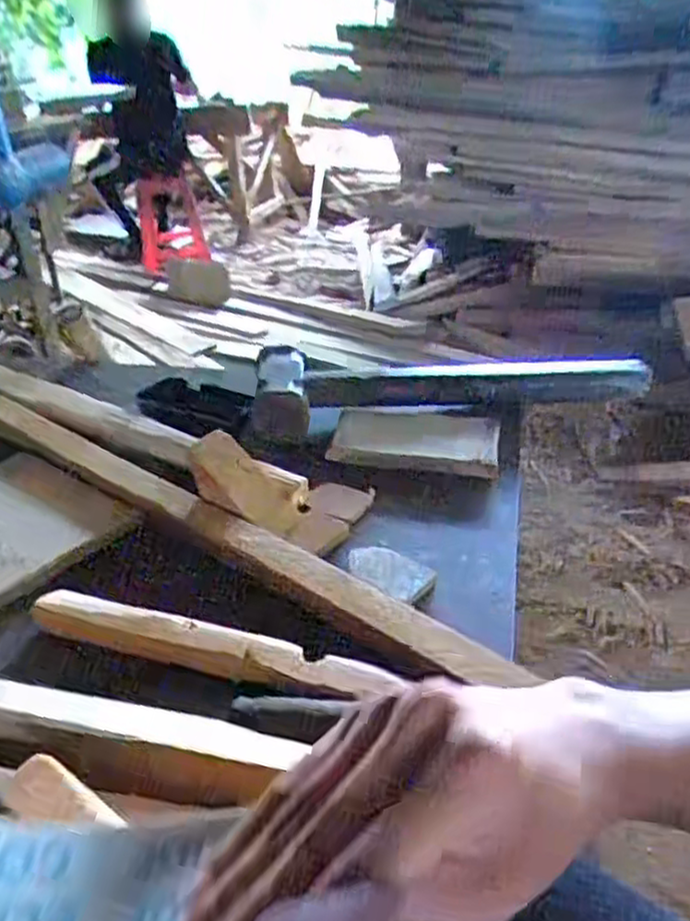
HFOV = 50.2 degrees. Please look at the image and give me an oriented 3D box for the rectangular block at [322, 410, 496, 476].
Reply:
[{"bbox_3d":[0.060,-0.018,0.614,0.134,0.018,0.085,5,32,12],"label":"rectangular block"}]

